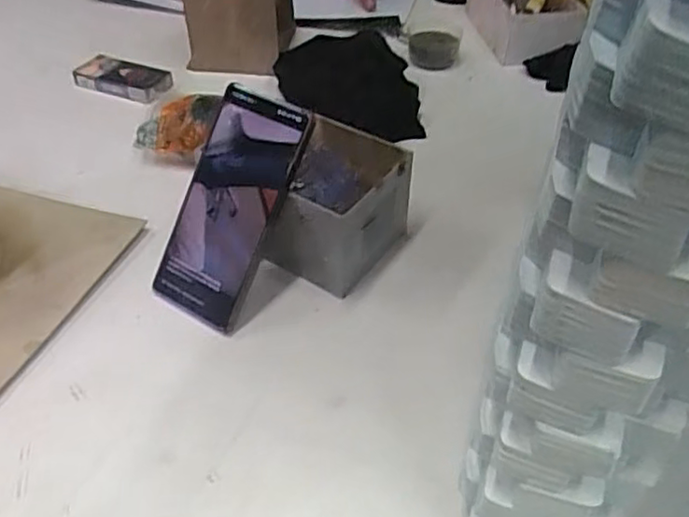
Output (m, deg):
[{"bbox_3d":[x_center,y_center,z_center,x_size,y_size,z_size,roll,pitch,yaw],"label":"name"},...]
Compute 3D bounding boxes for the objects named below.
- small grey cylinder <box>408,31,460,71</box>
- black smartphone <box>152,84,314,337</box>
[{"bbox_3d":[0.103,-0.244,0.761,0.055,0.026,0.045,1,42,0],"label":"small grey cylinder"},{"bbox_3d":[-0.082,-0.036,0.462,0.073,0.162,0.011,26,8,25],"label":"black smartphone"}]

